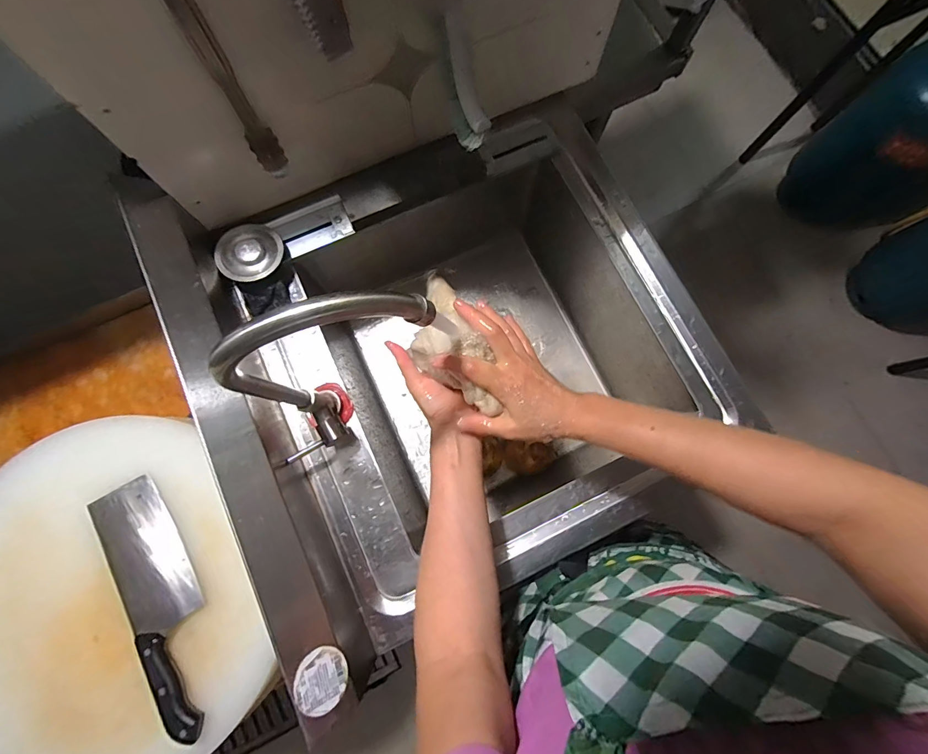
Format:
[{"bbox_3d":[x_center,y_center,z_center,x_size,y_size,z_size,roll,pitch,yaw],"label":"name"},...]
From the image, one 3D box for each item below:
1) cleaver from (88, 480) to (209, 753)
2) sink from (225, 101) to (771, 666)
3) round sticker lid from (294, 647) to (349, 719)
[{"bbox_3d":[-0.344,0.251,0.453,0.075,0.029,0.275,-29,81,-7],"label":"cleaver"},{"bbox_3d":[0.024,-0.033,0.615,0.546,0.251,0.559,-25,80,-6],"label":"sink"},{"bbox_3d":[-0.125,0.268,0.355,0.004,0.049,0.047,-31,71,37],"label":"round sticker lid"}]

